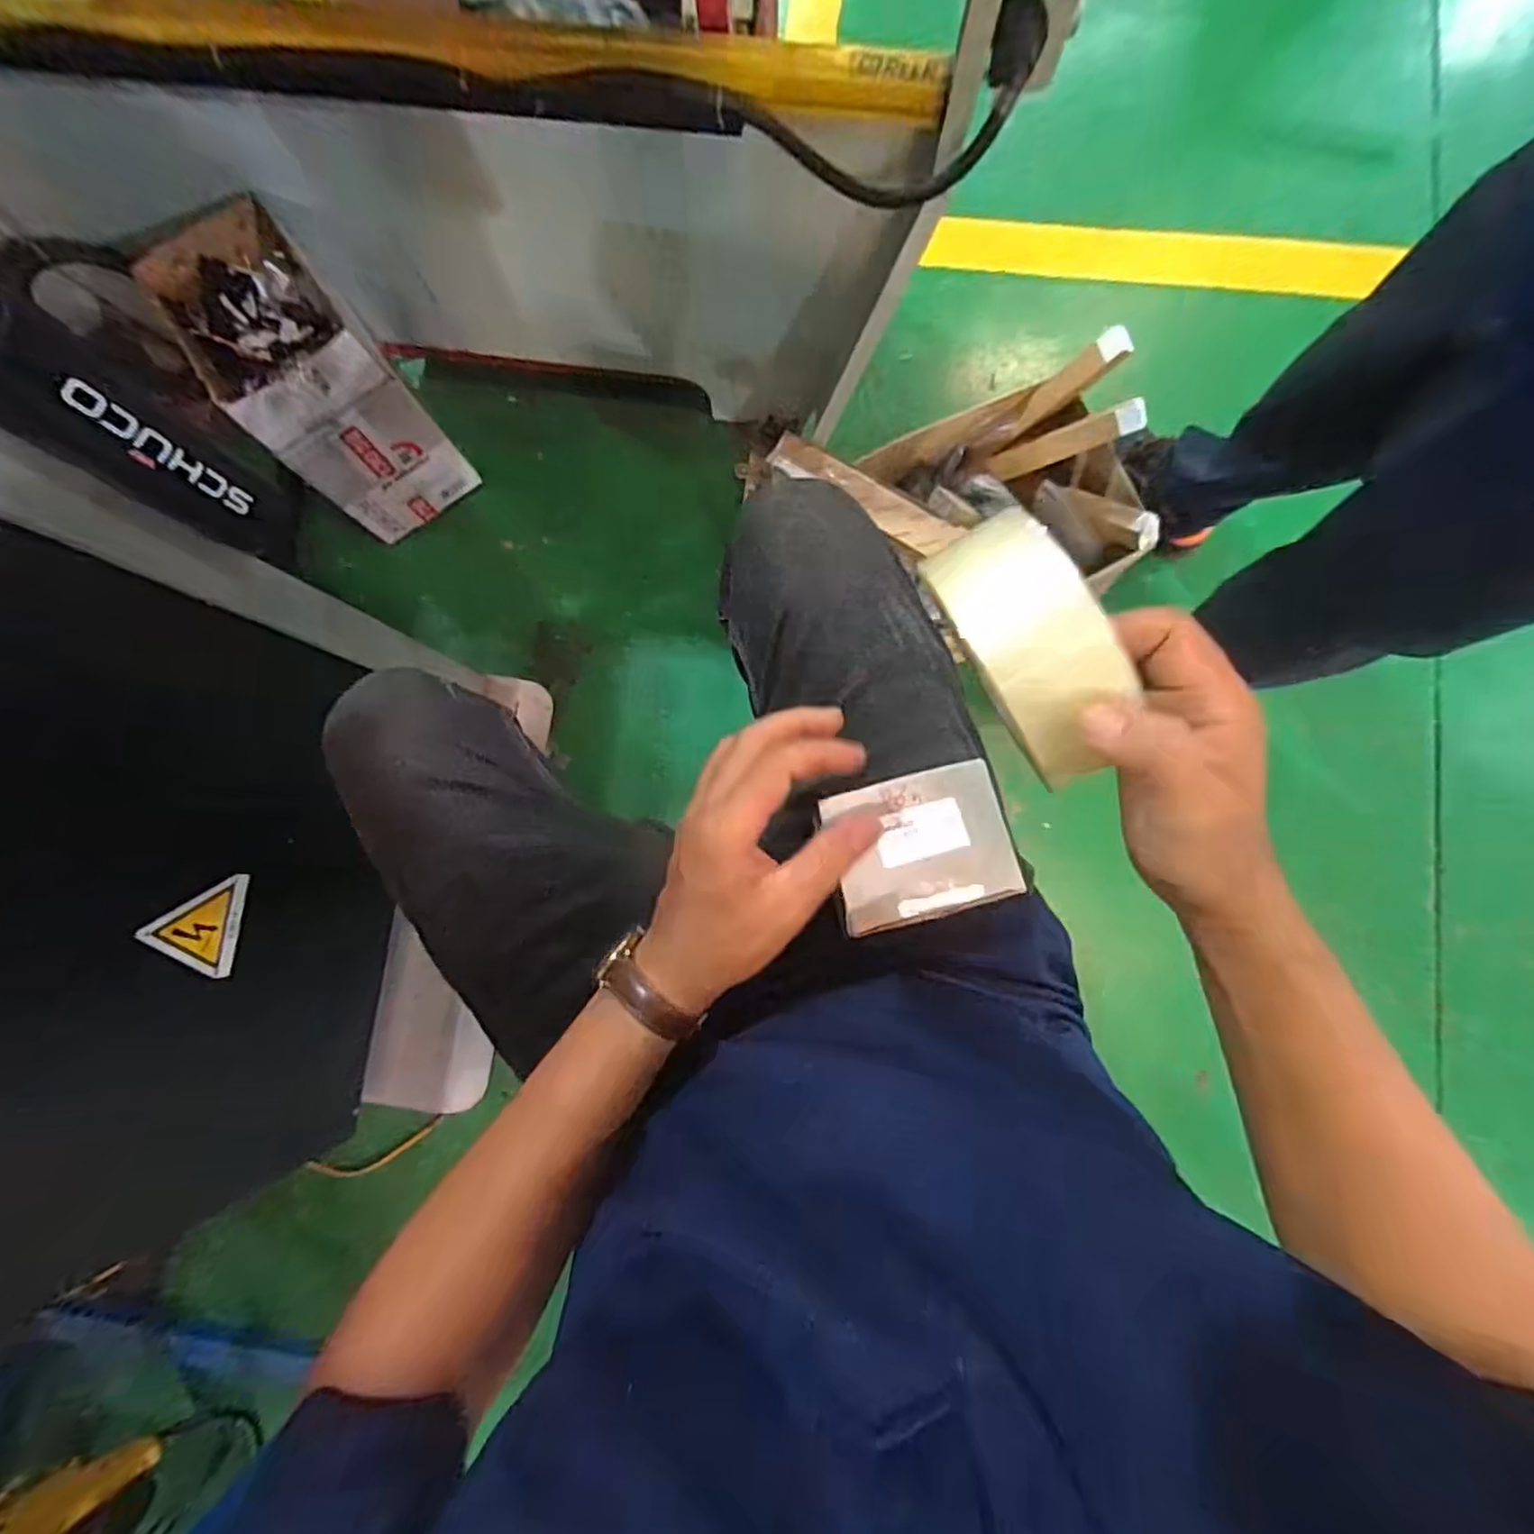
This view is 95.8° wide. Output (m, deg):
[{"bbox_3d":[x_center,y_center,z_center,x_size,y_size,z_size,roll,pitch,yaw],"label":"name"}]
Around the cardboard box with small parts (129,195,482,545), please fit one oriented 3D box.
[{"bbox_3d":[-0.702,-0.597,1.109,0.220,0.365,0.307,-39,83,-3],"label":"cardboard box with small parts"}]

